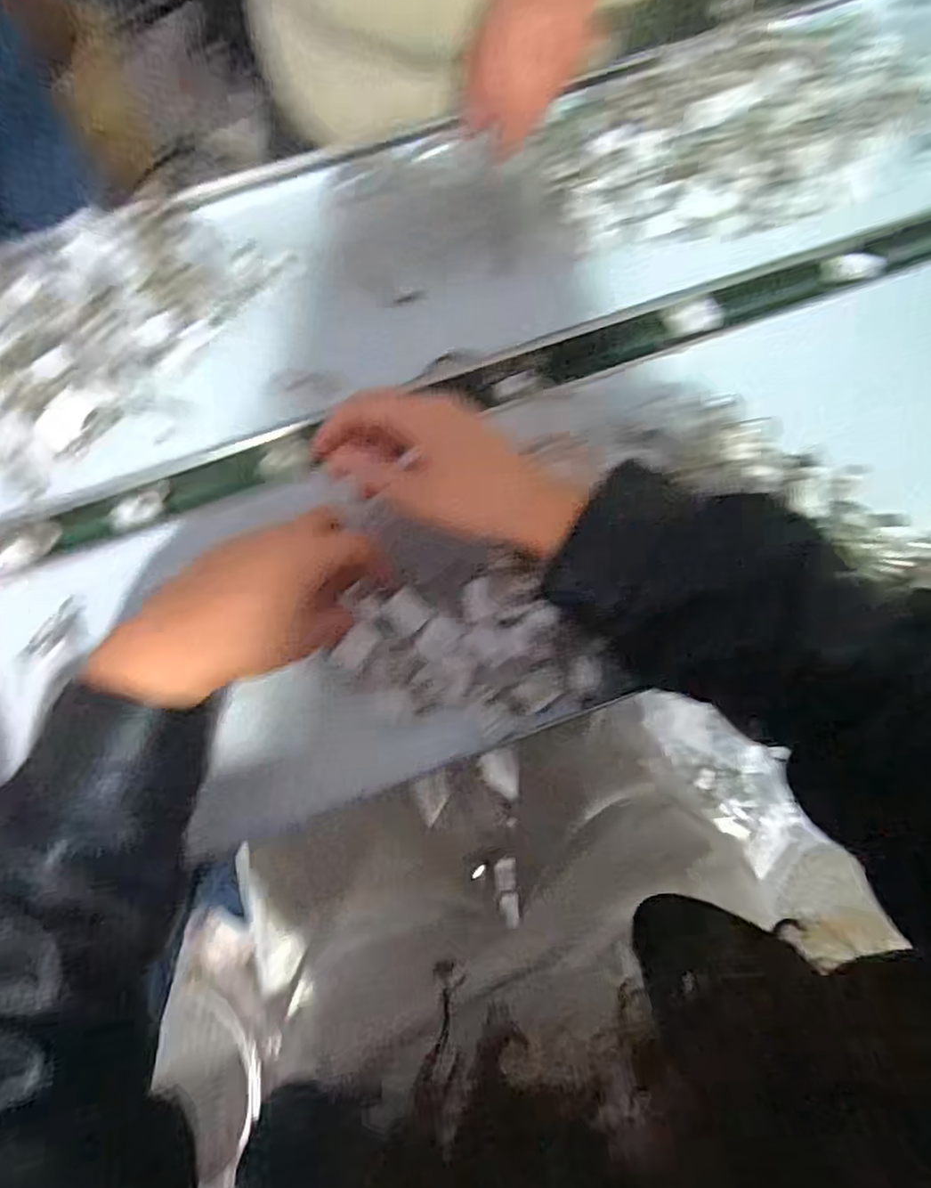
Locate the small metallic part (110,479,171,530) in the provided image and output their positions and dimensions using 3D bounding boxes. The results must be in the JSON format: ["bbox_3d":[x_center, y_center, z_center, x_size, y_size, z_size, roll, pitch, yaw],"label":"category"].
[{"bbox_3d":[-0.224,-0.061,0.461,0.044,0.004,0.025,-30,73,-8],"label":"small metallic part"}]

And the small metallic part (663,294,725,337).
[{"bbox_3d":[0.173,-0.208,0.503,0.039,0.010,0.025,-17,72,-4],"label":"small metallic part"}]

